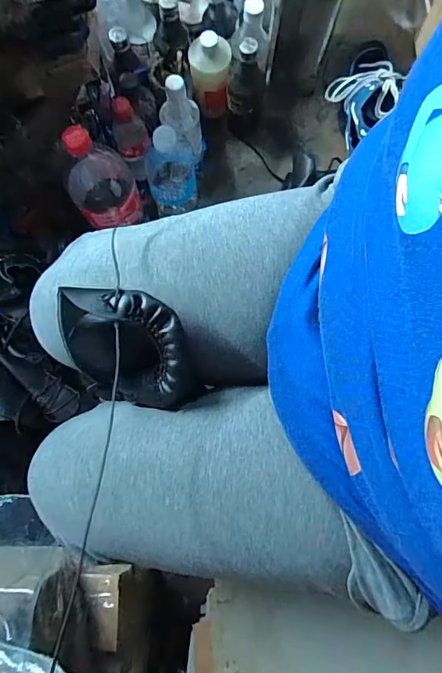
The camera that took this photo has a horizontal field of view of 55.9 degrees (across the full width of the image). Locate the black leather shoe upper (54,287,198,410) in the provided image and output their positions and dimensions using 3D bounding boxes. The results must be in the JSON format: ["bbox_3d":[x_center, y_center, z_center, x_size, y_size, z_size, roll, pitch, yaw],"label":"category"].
[{"bbox_3d":[-0.069,0.014,0.324,0.102,0.091,0.077,8,80,2],"label":"black leather shoe upper"}]

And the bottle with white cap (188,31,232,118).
[{"bbox_3d":[-0.018,-0.469,0.751,0.069,0.141,0.065,-3,80,0],"label":"bottle with white cap"}]

